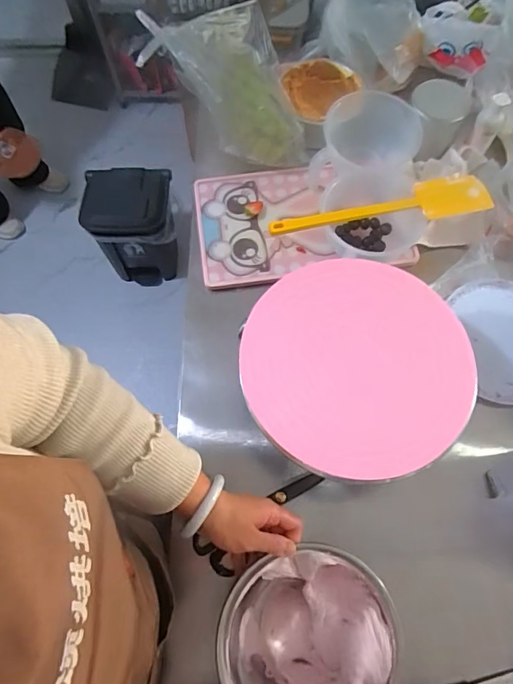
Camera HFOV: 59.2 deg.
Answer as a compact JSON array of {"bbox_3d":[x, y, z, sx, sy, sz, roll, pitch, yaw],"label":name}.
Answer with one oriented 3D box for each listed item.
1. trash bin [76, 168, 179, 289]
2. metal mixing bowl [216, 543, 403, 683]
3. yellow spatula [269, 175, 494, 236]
[{"bbox_3d":[-0.384,-0.371,1.454,0.260,0.288,0.235,-3,68,-1],"label":"trash bin"},{"bbox_3d":[0.056,0.340,0.518,0.187,0.097,0.191,0,68,0],"label":"metal mixing bowl"},{"bbox_3d":[0.180,-0.198,0.661,0.323,0.020,0.061,-10,68,-4],"label":"yellow spatula"}]

